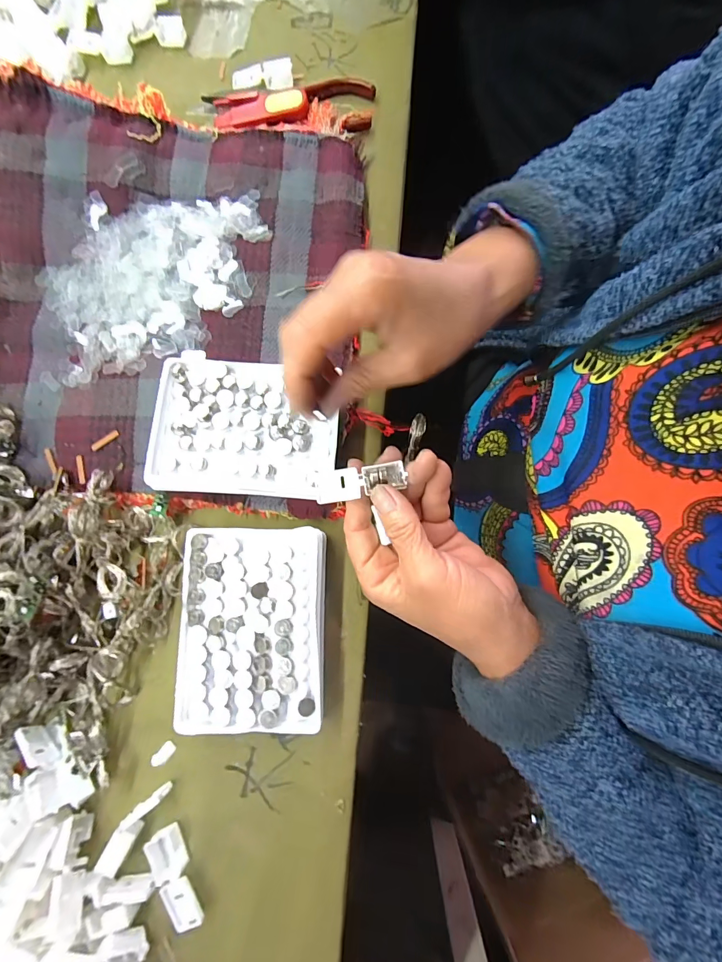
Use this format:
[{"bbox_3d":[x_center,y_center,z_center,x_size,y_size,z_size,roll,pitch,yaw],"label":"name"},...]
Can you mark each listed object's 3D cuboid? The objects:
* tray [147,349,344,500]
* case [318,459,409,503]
[{"bbox_3d":[-0.082,-0.038,0.279,0.128,0.020,0.095,3,80,3],"label":"tray"},{"bbox_3d":[0.000,0.000,0.240,0.054,0.007,0.021,-12,76,1],"label":"case"}]

